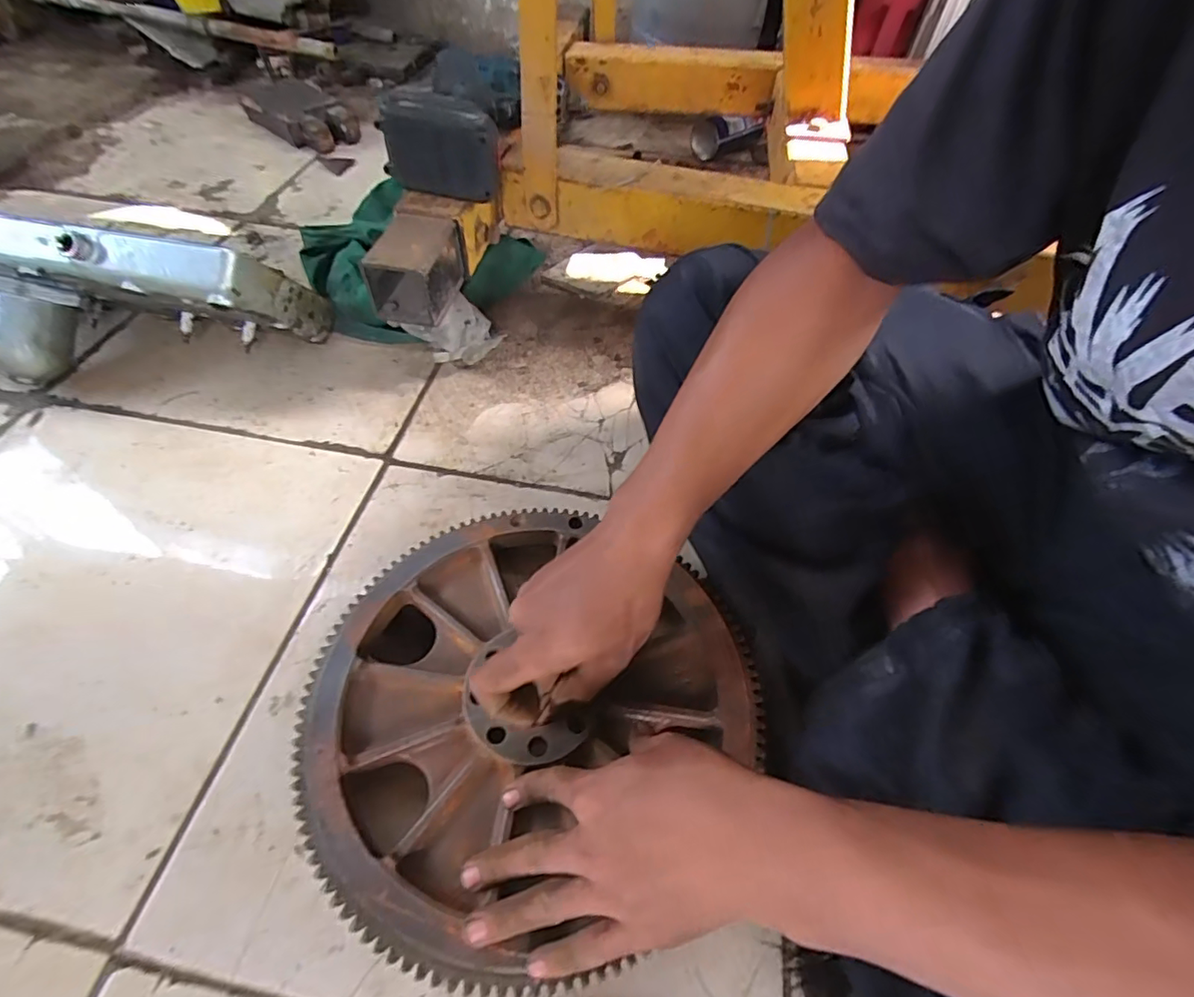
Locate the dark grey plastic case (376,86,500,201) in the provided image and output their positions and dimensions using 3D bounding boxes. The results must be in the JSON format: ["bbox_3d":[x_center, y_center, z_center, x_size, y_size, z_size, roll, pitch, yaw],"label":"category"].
[{"bbox_3d":[-0.154,-0.349,0.554,0.115,0.091,0.038,12,53,4],"label":"dark grey plastic case"}]

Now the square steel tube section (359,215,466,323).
[{"bbox_3d":[-0.185,-0.235,0.558,0.064,0.075,0.101,12,53,5],"label":"square steel tube section"}]

